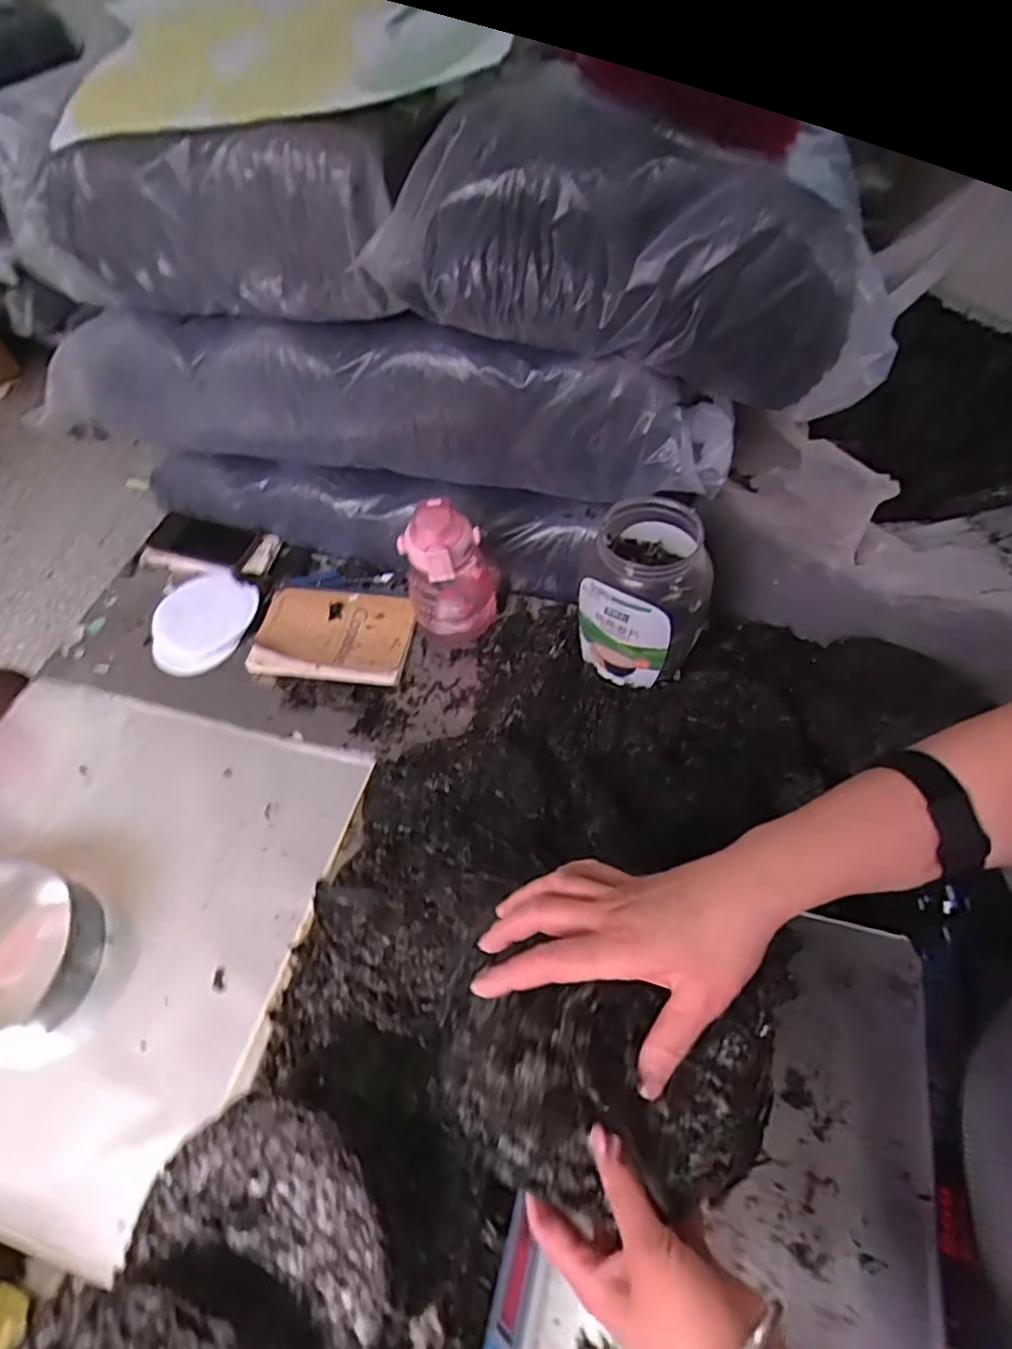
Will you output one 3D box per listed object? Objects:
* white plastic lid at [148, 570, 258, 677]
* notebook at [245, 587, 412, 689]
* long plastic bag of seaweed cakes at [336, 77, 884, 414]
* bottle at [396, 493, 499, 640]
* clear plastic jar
[{"bbox_3d":[-0.431,-0.077,0.938,0.157,0.027,0.145,-2,56,3],"label":"white plastic lid"},{"bbox_3d":[-0.234,-0.057,0.911,0.209,0.027,0.148,4,57,7],"label":"notebook"},{"bbox_3d":[0.138,-0.396,0.640,0.522,0.215,0.156,18,59,0],"label":"long plastic bag of seaweed cakes"},{"bbox_3d":[-0.072,-0.135,0.844,0.103,0.179,0.099,1,57,5],"label":"bottle"},{"bbox_3d":[0.165,-0.093,0.775,0.134,0.198,0.126,-2,56,3],"label":"clear plastic jar"}]

